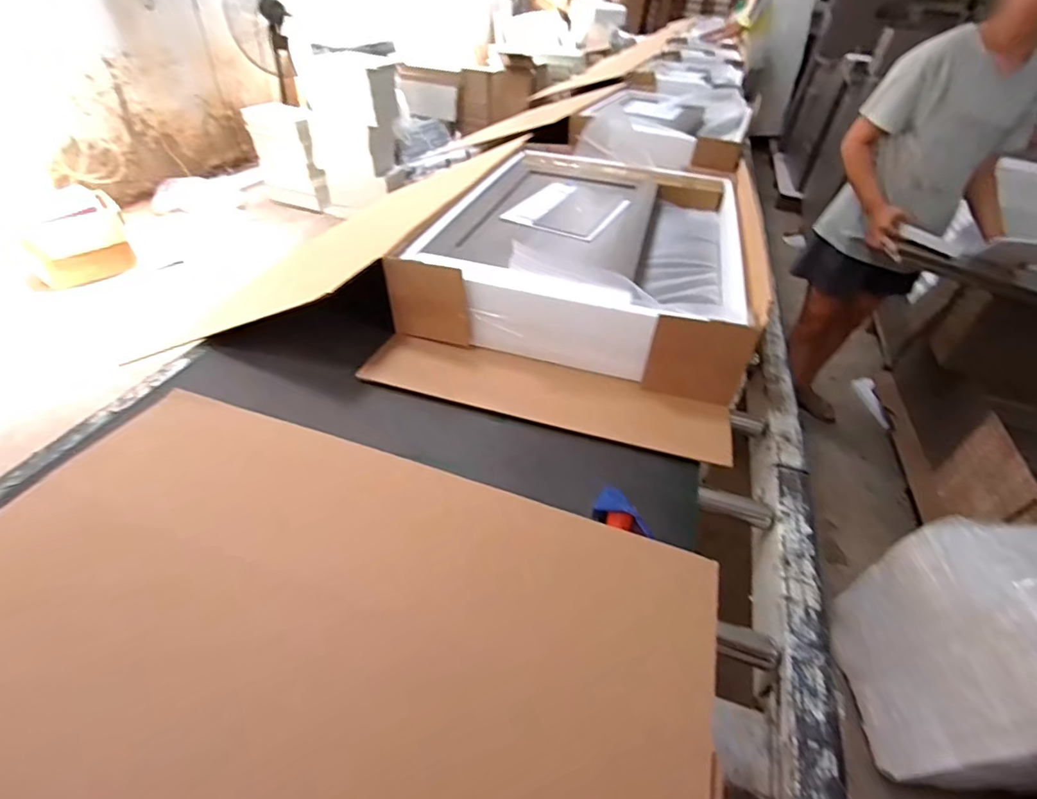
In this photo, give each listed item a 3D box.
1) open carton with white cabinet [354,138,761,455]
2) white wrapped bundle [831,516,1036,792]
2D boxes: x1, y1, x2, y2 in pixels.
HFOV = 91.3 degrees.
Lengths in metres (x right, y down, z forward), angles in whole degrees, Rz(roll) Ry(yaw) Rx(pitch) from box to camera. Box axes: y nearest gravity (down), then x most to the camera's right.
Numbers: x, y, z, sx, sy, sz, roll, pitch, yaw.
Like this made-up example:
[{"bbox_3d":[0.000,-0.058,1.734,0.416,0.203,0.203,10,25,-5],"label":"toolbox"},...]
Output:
[{"bbox_3d":[0.144,-0.299,1.085,0.624,0.194,0.938,13,41,7],"label":"open carton with white cabinet"},{"bbox_3d":[1.012,0.544,1.053,0.362,0.542,0.419,7,41,0],"label":"white wrapped bundle"}]

